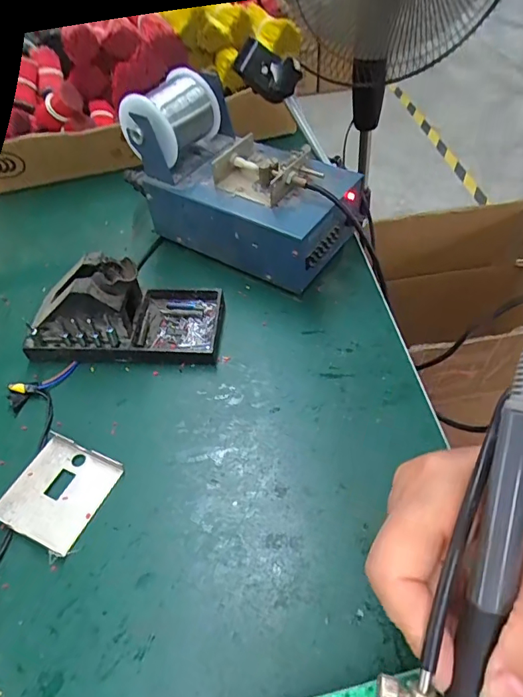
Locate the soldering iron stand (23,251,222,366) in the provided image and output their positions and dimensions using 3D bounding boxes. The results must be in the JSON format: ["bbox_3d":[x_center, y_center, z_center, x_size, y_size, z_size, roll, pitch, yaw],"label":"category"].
[{"bbox_3d":[-0.116,-0.039,0.405,0.154,0.071,0.076,0,51,5],"label":"soldering iron stand"}]

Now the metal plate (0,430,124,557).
[{"bbox_3d":[-0.143,0.099,0.338,0.065,0.010,0.069,17,54,18],"label":"metal plate"}]

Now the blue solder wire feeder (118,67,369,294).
[{"bbox_3d":[-0.015,-0.169,0.466,0.213,0.130,0.124,27,57,24],"label":"blue solder wire feeder"}]

